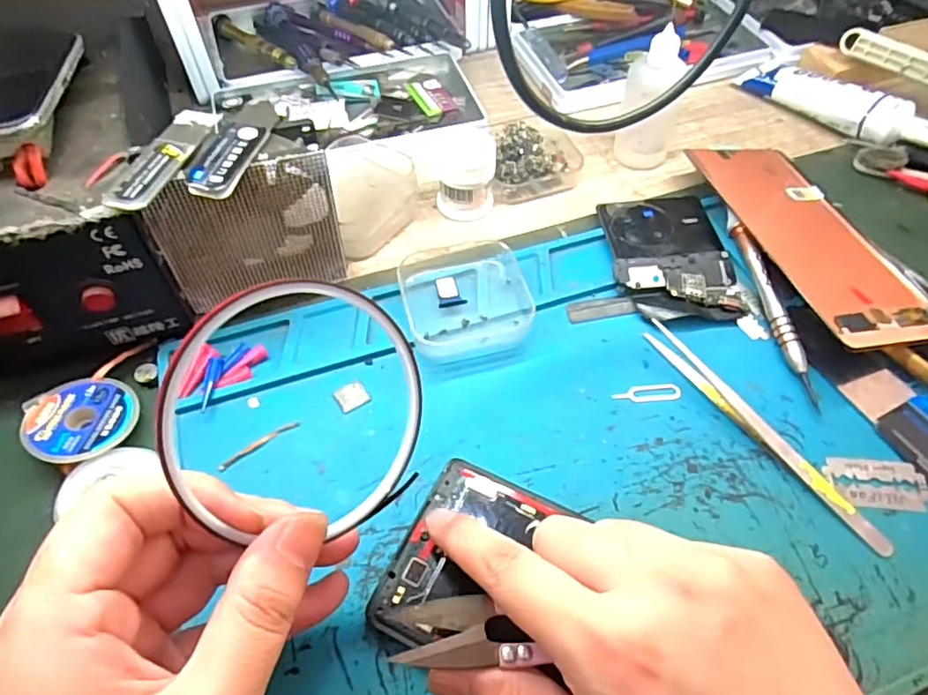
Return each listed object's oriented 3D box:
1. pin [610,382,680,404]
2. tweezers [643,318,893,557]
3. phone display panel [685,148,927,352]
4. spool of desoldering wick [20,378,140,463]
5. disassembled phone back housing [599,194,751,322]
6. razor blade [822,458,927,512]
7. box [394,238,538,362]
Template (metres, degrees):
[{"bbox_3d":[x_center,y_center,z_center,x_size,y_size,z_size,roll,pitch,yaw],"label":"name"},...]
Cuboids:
[{"bbox_3d":[0.088,0.021,0.281,0.033,0.004,0.011,-4,57,-3],"label":"pin"},{"bbox_3d":[0.135,0.036,0.269,0.012,0.006,0.135,-29,61,-18],"label":"tweezers"},{"bbox_3d":[0.189,-0.063,0.324,0.068,0.004,0.155,-8,54,-15],"label":"phone display panel"},{"bbox_3d":[-0.172,0.032,0.264,0.044,0.015,0.043,0,56,0],"label":"spool of desoldering wick"},{"bbox_3d":[0.114,-0.052,0.328,0.065,0.008,0.088,-5,57,-3],"label":"disassembled phone back housing"},{"bbox_3d":[0.180,0.059,0.255,0.040,0.004,0.022,4,57,3],"label":"razor blade"},{"bbox_3d":[0.001,-0.028,0.306,0.065,0.016,0.070,-13,57,-8],"label":"box"}]

